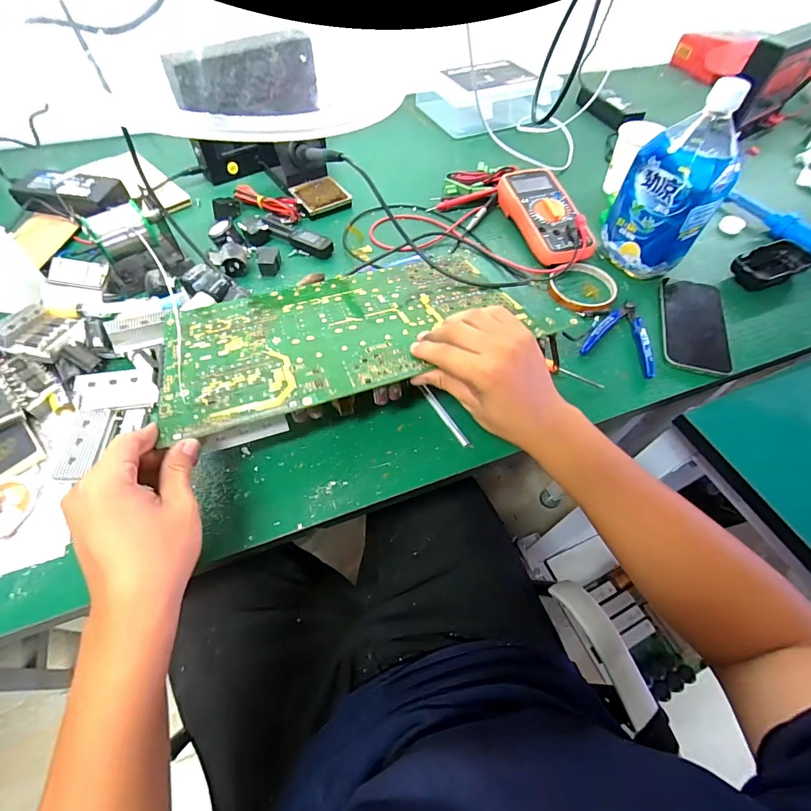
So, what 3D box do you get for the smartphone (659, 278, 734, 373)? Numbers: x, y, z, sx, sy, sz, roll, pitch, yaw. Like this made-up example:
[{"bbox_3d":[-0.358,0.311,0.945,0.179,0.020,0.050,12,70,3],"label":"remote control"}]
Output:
[{"bbox_3d":[0.342,-0.099,0.489,0.072,0.012,0.154,18,58,9],"label":"smartphone"}]

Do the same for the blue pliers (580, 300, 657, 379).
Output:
[{"bbox_3d":[0.249,-0.082,0.471,0.076,0.015,0.103,22,59,11],"label":"blue pliers"}]

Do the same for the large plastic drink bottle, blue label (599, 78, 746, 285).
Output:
[{"bbox_3d":[0.316,-0.256,0.484,0.106,0.188,0.116,33,61,17],"label":"large plastic drink bottle, blue label"}]

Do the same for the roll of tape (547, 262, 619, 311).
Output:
[{"bbox_3d":[0.222,-0.147,0.514,0.081,0.013,0.077,1,57,-2],"label":"roll of tape"}]

